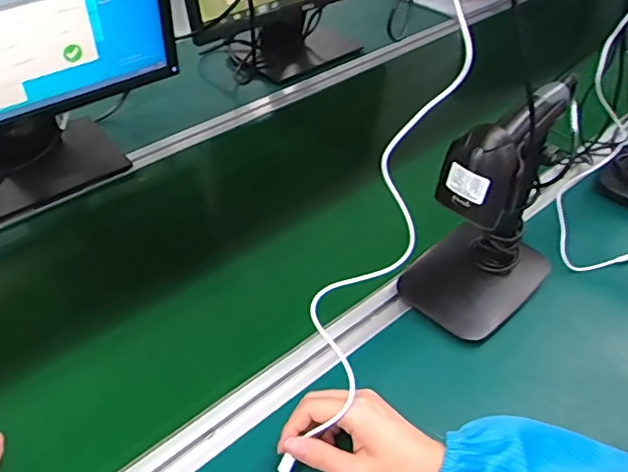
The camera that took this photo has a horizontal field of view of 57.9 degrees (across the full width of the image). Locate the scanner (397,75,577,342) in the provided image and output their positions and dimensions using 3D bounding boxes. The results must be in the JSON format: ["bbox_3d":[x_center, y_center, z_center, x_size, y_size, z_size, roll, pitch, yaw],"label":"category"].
[{"bbox_3d":[0.190,-0.031,0.580,0.156,0.229,0.114,-34,53,-31],"label":"scanner"}]

